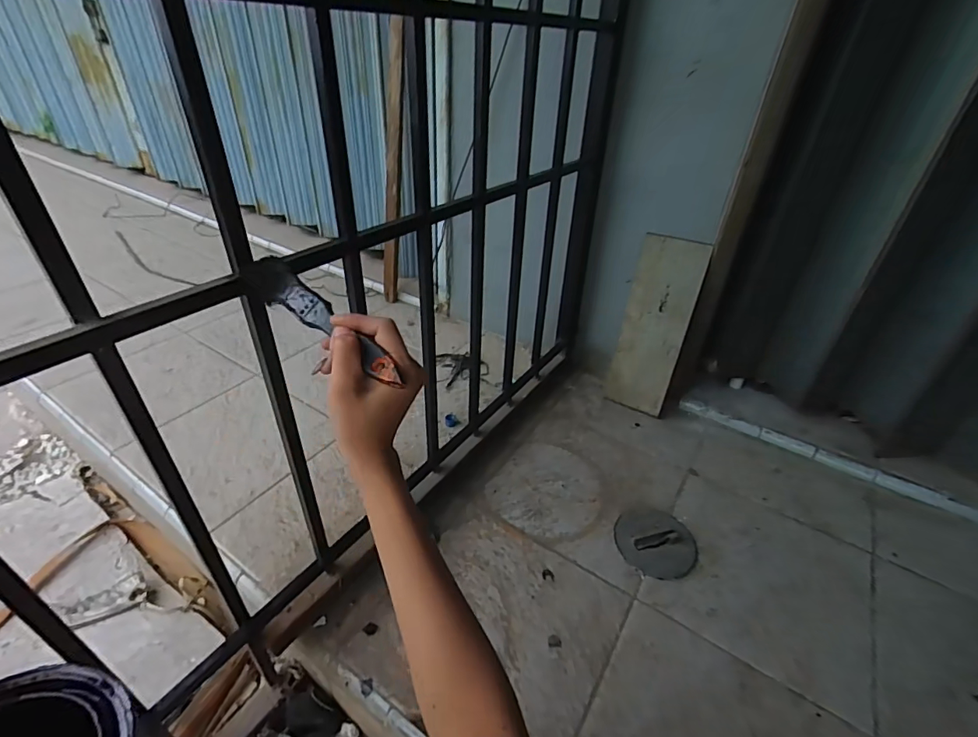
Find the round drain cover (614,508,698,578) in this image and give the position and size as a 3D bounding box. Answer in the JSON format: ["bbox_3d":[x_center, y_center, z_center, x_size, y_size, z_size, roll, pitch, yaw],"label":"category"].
[{"bbox_3d":[0.272,0.280,0.756,0.123,0.006,0.122,0,41,0],"label":"round drain cover"}]

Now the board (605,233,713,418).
[{"bbox_3d":[0.340,-0.080,0.959,0.129,0.370,0.011,25,31,32],"label":"board"}]

